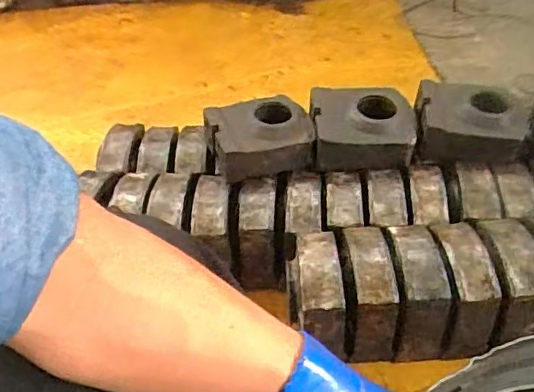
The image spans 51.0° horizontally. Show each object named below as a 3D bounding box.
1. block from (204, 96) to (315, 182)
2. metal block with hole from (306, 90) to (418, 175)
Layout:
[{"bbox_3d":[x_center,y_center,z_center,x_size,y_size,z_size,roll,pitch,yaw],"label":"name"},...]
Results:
[{"bbox_3d":[-0.015,-0.110,1.063,0.192,0.090,0.145,-8,42,-5],"label":"block"},{"bbox_3d":[0.180,-0.133,1.072,0.183,0.088,0.174,-2,41,2],"label":"metal block with hole"}]

